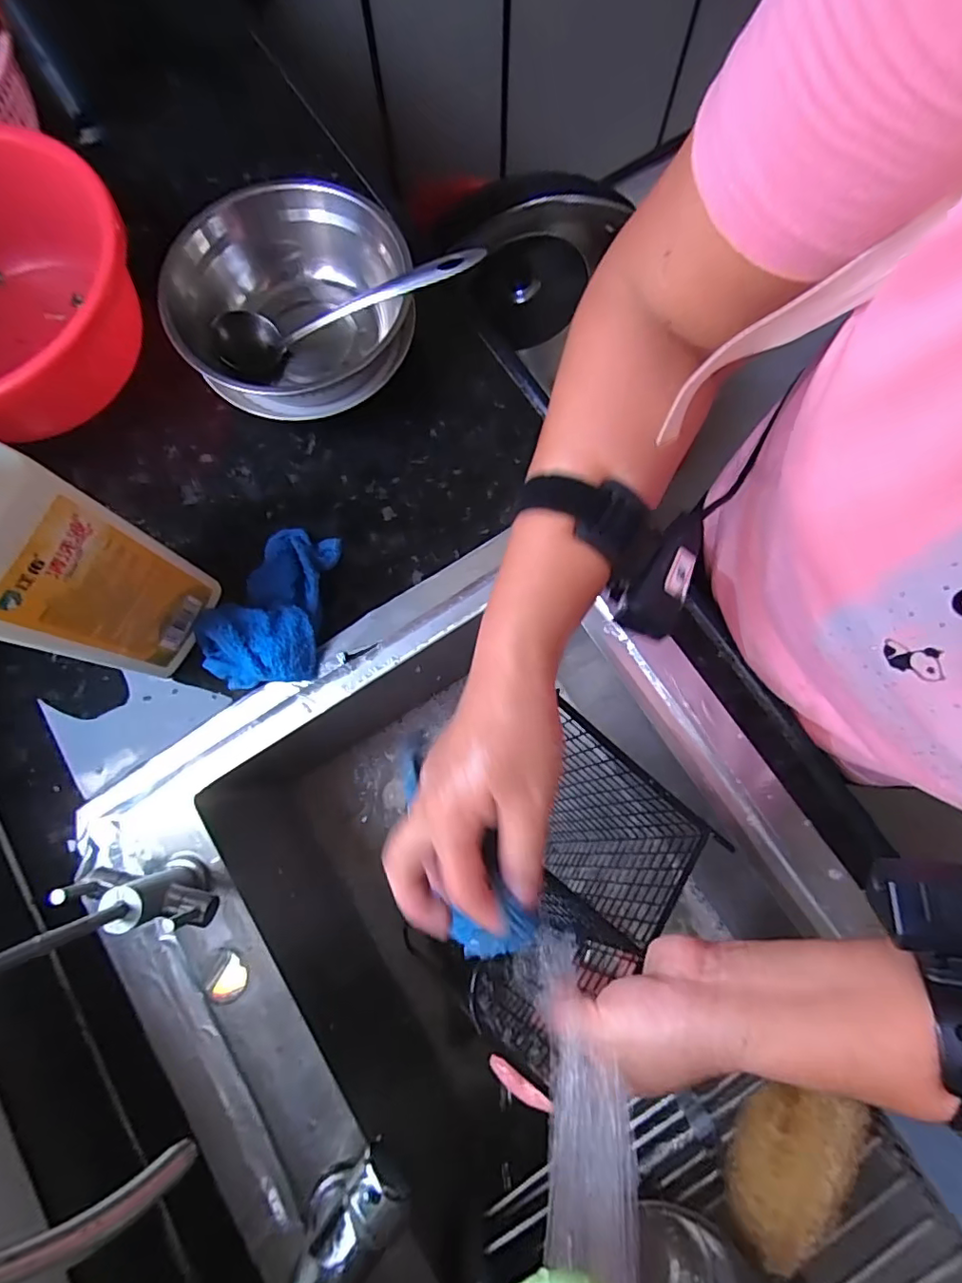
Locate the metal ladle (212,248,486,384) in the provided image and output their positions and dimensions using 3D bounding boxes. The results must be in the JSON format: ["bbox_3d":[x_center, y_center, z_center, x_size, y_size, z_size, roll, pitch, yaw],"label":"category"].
[{"bbox_3d":[-0.115,-0.290,0.470,0.242,0.038,0.065,-11,78,14],"label":"metal ladle"}]

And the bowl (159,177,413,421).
[{"bbox_3d":[-0.156,-0.298,0.479,0.183,0.094,0.183,0,79,0],"label":"bowl"}]

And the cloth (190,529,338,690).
[{"bbox_3d":[-0.178,-0.031,0.454,0.091,0.038,0.135,8,79,1],"label":"cloth"}]

